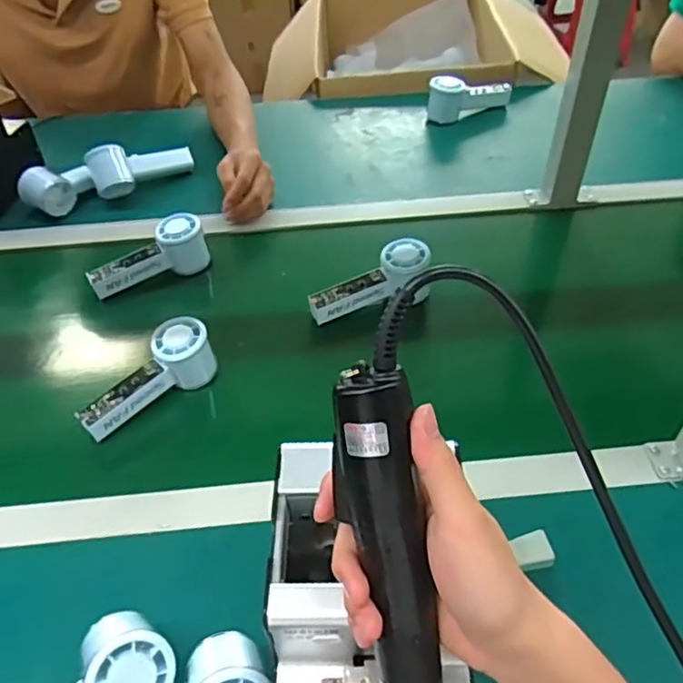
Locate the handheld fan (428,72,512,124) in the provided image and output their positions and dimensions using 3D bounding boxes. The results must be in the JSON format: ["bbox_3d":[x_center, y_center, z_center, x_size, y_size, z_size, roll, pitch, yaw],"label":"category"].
[{"bbox_3d":[0.218,-0.420,1.074,0.146,0.077,0.051,-22,51,-16],"label":"handheld fan"}]

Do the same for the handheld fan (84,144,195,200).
[{"bbox_3d":[-0.293,-0.266,0.921,0.150,0.052,0.045,-23,51,-17],"label":"handheld fan"}]

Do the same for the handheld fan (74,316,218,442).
[{"bbox_3d":[-0.203,0.037,0.651,0.145,0.064,0.051,-33,54,-24],"label":"handheld fan"}]

